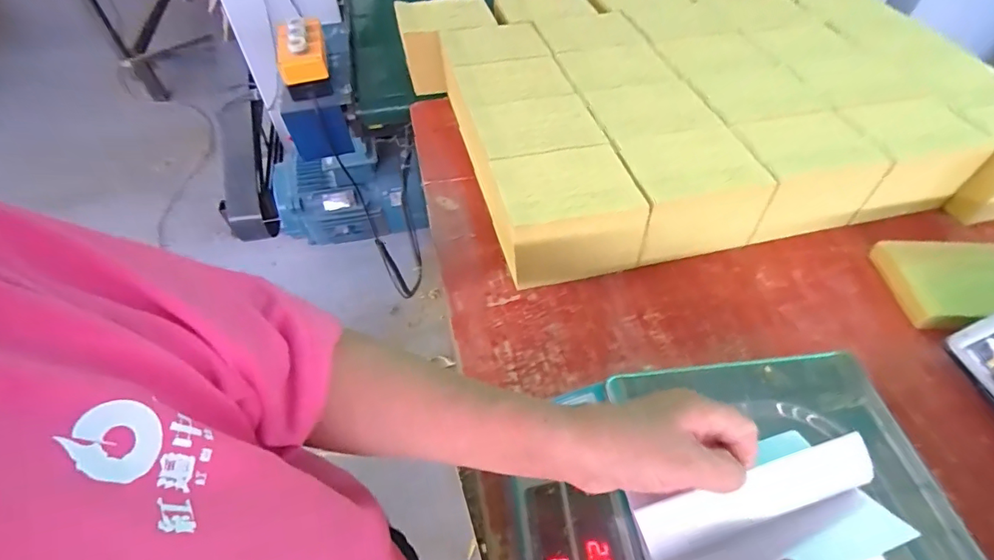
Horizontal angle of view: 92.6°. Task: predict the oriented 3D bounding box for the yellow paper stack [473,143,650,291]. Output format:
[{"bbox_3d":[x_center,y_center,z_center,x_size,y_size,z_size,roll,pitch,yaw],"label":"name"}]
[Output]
[{"bbox_3d":[0.075,-0.078,0.594,0.174,0.109,0.121,-11,53,-9],"label":"yellow paper stack"}]

